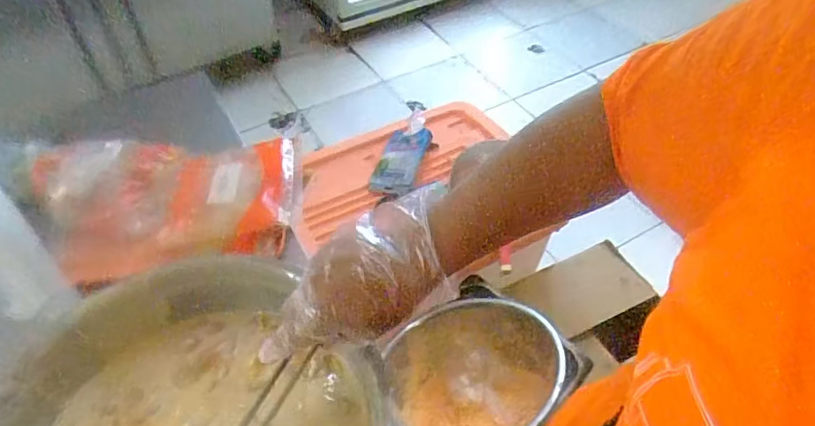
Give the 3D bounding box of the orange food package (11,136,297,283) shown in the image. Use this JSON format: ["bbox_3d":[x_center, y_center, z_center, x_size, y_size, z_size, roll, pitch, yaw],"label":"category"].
[{"bbox_3d":[-0.346,-0.016,0.755,0.379,0.067,0.221,-3,48,-1],"label":"orange food package"}]

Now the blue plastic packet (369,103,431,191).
[{"bbox_3d":[0.000,-0.172,1.410,0.102,0.034,0.320,13,57,17],"label":"blue plastic packet"}]

